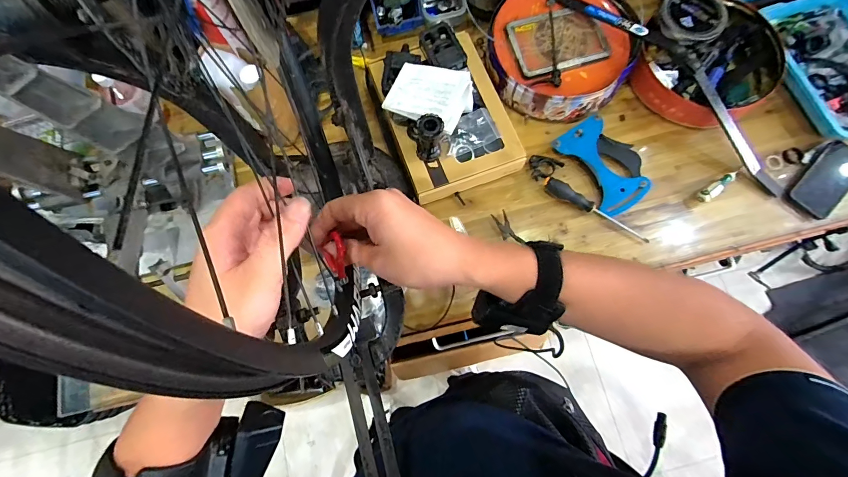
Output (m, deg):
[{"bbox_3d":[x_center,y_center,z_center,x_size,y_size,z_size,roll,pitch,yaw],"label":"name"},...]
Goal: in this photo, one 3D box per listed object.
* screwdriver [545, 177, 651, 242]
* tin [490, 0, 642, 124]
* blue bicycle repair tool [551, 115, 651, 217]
[{"bbox_3d":[0.335,-0.058,0.707,0.223,0.033,0.028,27,78,8],"label":"screwdriver"},{"bbox_3d":[0.278,-0.389,0.755,0.274,0.092,0.270,0,75,1],"label":"tin"},{"bbox_3d":[0.364,-0.150,0.731,0.126,0.027,0.193,-33,77,-7],"label":"blue bicycle repair tool"}]

